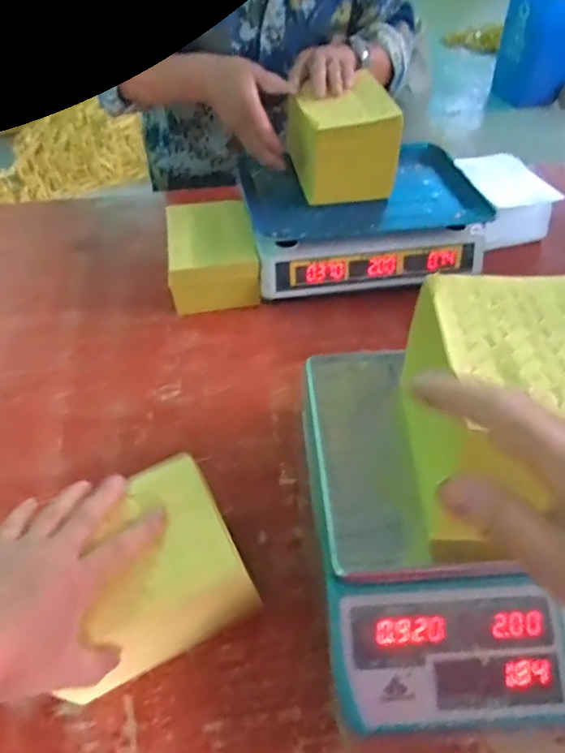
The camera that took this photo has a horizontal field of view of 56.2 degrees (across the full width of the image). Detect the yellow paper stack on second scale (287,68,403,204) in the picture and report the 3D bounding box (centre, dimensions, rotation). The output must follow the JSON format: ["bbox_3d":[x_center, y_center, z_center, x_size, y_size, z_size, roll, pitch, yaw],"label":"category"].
[{"bbox_3d":[0.083,-0.326,0.734,0.116,0.113,0.123,-10,49,-9],"label":"yellow paper stack on second scale"}]

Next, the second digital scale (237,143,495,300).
[{"bbox_3d":[0.110,-0.229,0.797,0.324,0.115,0.241,-8,49,-7],"label":"second digital scale"}]

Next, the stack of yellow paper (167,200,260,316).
[{"bbox_3d":[-0.103,-0.173,0.762,0.116,0.086,0.155,-8,49,-7],"label":"stack of yellow paper"}]

